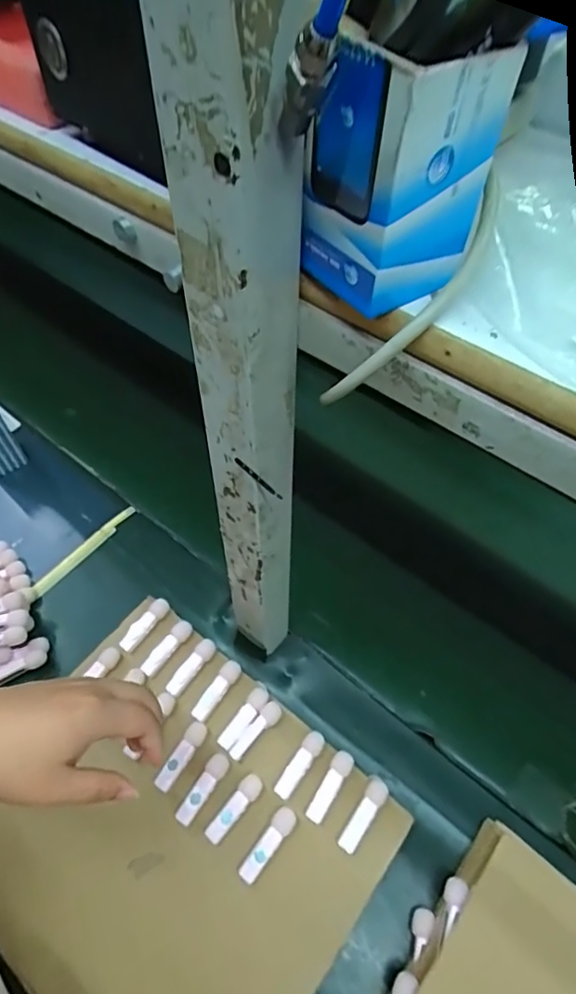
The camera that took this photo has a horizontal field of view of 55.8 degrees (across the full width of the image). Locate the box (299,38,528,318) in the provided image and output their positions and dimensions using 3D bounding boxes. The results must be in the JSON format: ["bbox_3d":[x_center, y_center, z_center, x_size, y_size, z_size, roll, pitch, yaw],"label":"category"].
[{"bbox_3d":[0.043,-0.126,0.215,0.053,0.087,0.051,-32,61,-23],"label":"box"}]

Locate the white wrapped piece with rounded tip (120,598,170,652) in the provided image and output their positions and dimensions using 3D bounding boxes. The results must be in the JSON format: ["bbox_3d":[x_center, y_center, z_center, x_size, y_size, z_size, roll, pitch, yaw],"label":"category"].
[{"bbox_3d":[-0.154,0.138,0.588,0.019,0.010,0.065,34,60,20],"label":"white wrapped piece with rounded tip"}]

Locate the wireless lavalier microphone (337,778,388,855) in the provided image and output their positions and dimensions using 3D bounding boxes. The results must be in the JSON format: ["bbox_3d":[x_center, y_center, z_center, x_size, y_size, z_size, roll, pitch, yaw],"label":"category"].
[{"bbox_3d":[0.069,0.286,0.488,0.019,0.013,0.064,30,58,18],"label":"wireless lavalier microphone"}]

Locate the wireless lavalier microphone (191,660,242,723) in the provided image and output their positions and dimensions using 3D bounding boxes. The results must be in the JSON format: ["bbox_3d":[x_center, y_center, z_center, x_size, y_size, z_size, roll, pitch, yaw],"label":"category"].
[{"bbox_3d":[-0.071,0.196,0.548,0.017,0.011,0.066,31,59,19],"label":"wireless lavalier microphone"}]

